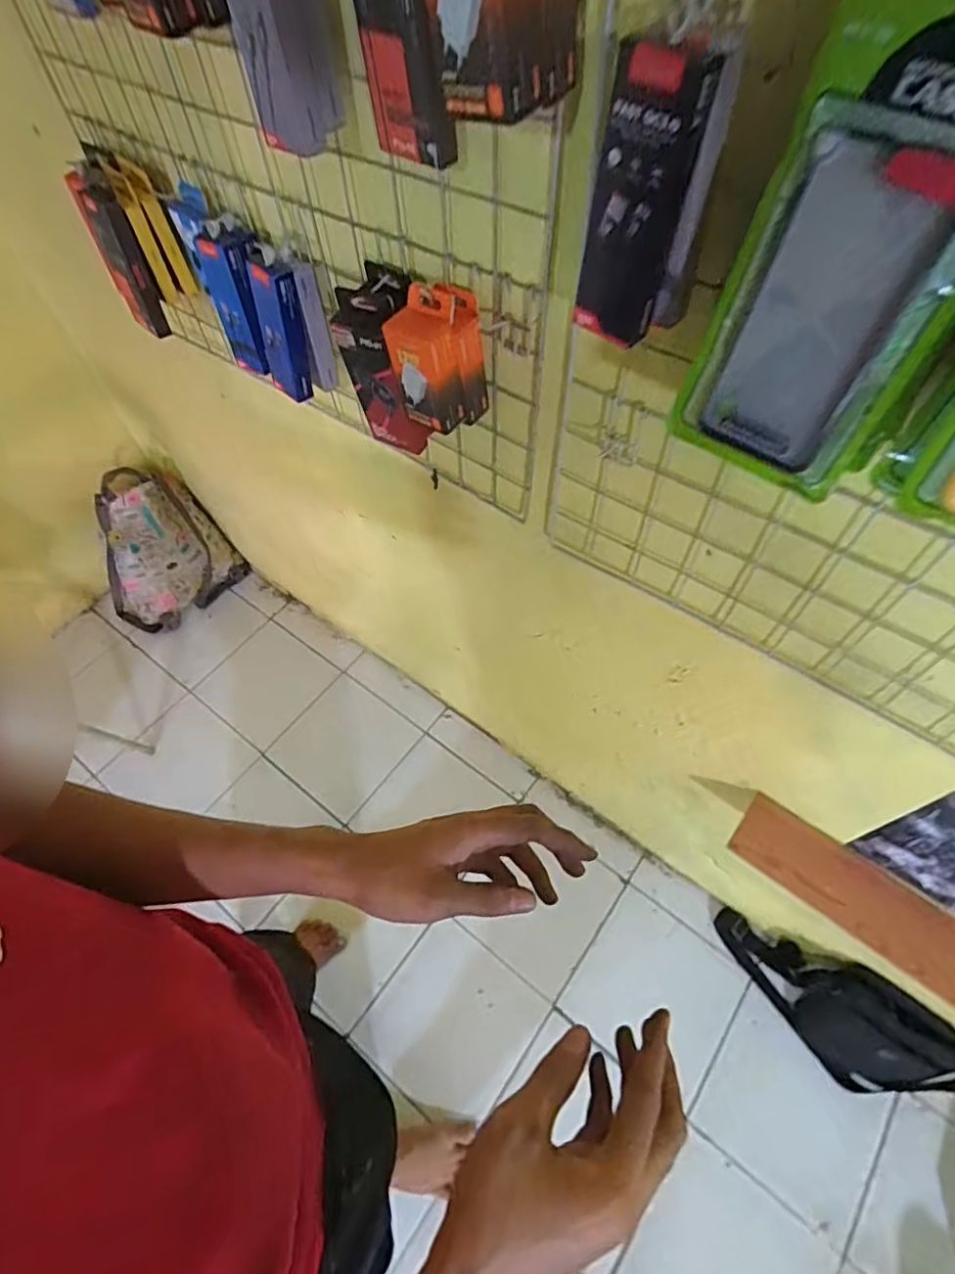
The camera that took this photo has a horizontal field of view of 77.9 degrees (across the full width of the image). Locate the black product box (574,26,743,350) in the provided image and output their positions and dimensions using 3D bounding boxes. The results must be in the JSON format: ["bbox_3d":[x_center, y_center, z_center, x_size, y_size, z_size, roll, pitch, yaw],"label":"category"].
[{"bbox_3d":[0.110,-0.279,0.379,0.075,0.153,0.060,20,62,14],"label":"black product box"}]

